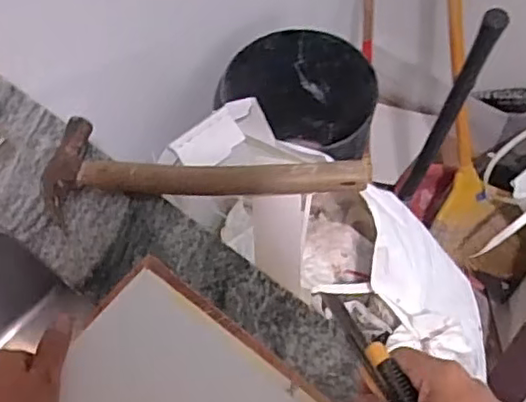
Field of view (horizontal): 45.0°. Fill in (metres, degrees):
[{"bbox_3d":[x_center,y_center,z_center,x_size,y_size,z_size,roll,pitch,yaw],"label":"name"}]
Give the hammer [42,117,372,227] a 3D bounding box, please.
[{"bbox_3d":[-0.051,-0.034,0.581,0.286,0.024,0.092,-3,60,3],"label":"hammer"}]

